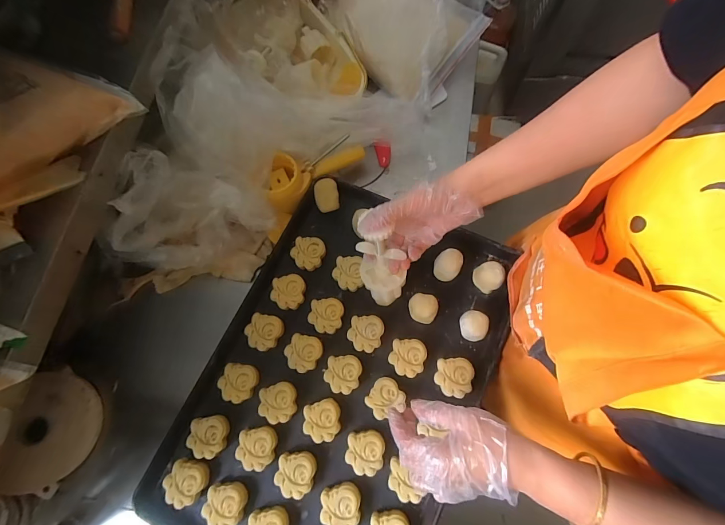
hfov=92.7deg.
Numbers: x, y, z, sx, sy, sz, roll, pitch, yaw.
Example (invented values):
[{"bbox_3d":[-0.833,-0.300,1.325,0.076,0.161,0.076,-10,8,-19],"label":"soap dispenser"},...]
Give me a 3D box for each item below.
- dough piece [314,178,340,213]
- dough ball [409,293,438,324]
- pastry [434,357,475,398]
[{"bbox_3d":[-0.065,-0.123,0.624,0.042,0.006,0.061,-10,89,-1],"label":"dough piece"},{"bbox_3d":[0.097,0.076,0.562,0.042,0.047,0.042,0,73,1],"label":"dough ball"},{"bbox_3d":[0.140,0.174,0.529,0.055,0.011,0.056,6,73,3],"label":"pastry"}]

